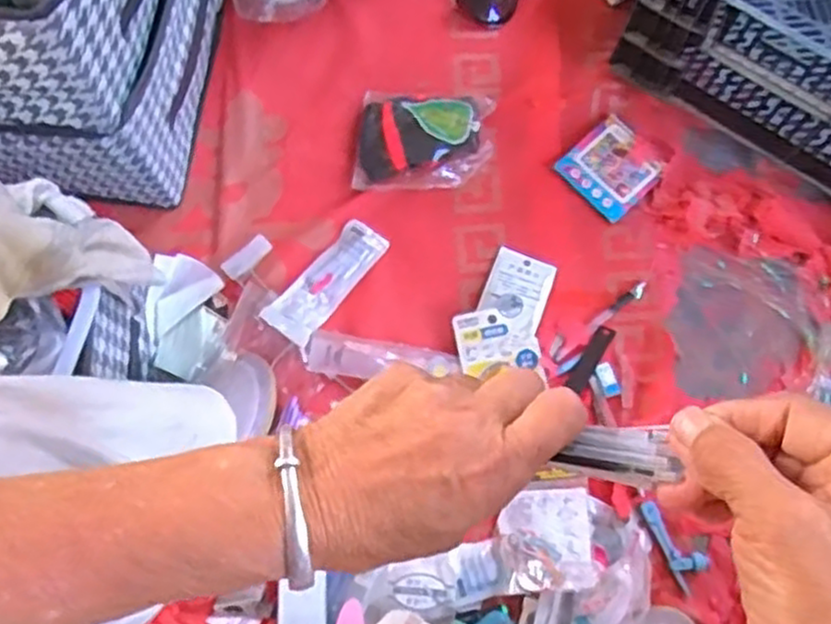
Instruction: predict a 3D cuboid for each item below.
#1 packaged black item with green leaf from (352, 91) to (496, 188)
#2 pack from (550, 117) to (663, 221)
[{"bbox_3d":[0.008,-0.187,0.809,0.144,0.025,0.109,4,75,0],"label":"packaged black item with green leaf"},{"bbox_3d":[0.220,-0.161,0.818,0.096,0.006,0.092,-42,80,-11],"label":"pack"}]

